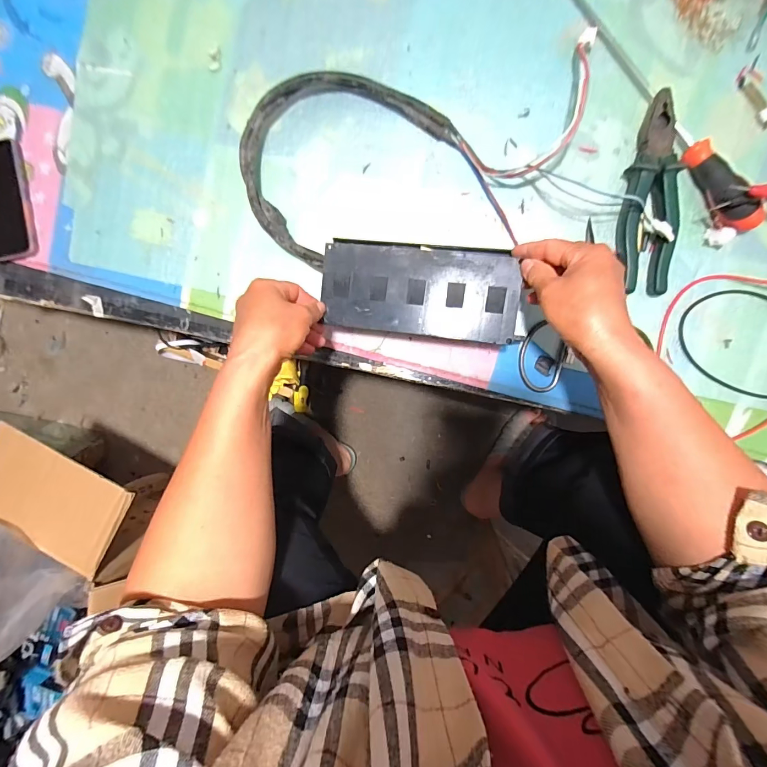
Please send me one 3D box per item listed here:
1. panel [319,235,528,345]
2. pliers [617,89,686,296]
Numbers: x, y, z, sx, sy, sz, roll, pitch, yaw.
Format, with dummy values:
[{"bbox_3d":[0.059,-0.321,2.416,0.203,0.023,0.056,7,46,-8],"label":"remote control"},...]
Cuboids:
[{"bbox_3d":[0.035,-0.096,0.390,0.199,0.013,0.091,9,96,9],"label":"panel"},{"bbox_3d":[0.279,-0.193,0.393,0.053,0.026,0.189,6,96,8],"label":"pliers"}]

